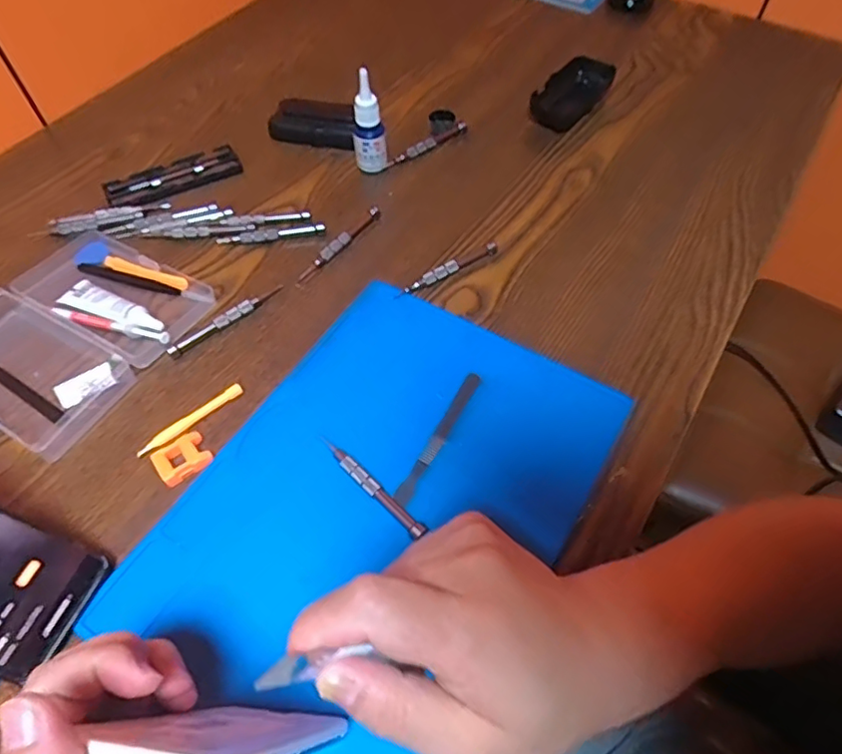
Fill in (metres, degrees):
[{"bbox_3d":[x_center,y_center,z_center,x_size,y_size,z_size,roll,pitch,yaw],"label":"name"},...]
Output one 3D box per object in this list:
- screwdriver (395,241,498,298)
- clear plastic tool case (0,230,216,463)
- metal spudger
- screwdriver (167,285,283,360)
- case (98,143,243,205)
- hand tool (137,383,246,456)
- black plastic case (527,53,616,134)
[{"bbox_3d":[0.023,-0.093,0.494,0.102,0.010,0.011,-30,61,-17],"label":"screwdriver"},{"bbox_3d":[-0.279,-0.040,0.460,0.155,0.022,0.174,25,61,17],"label":"clear plastic tool case"},{"bbox_3d":[0.013,0.042,0.411,0.010,0.007,0.116,24,61,16],"label":"metal spudger"},{"bbox_3d":[-0.157,-0.048,0.468,0.102,0.011,0.011,-37,64,-21],"label":"screwdriver"},{"bbox_3d":[-0.241,-0.196,0.567,0.126,0.009,0.045,-26,60,-15],"label":"case"},{"bbox_3d":[-0.165,0.032,0.419,0.011,0.008,0.081,39,66,23],"label":"hand tool"},{"bbox_3d":[0.163,-0.307,0.626,0.049,0.030,0.113,34,64,21],"label":"black plastic case"}]

